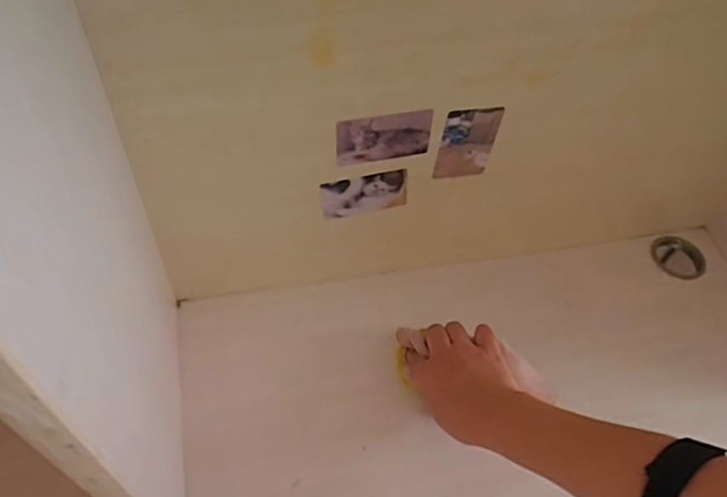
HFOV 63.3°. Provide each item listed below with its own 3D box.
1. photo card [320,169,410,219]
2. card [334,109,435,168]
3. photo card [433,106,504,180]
[{"bbox_3d":[0.002,-0.052,0.575,0.084,0.052,0.006,-11,51,-5],"label":"photo card"},{"bbox_3d":[0.018,-0.097,0.520,0.084,0.053,0.006,-7,54,-11],"label":"card"},{"bbox_3d":[0.097,-0.097,0.548,0.051,0.087,0.007,-6,53,-8],"label":"photo card"}]

